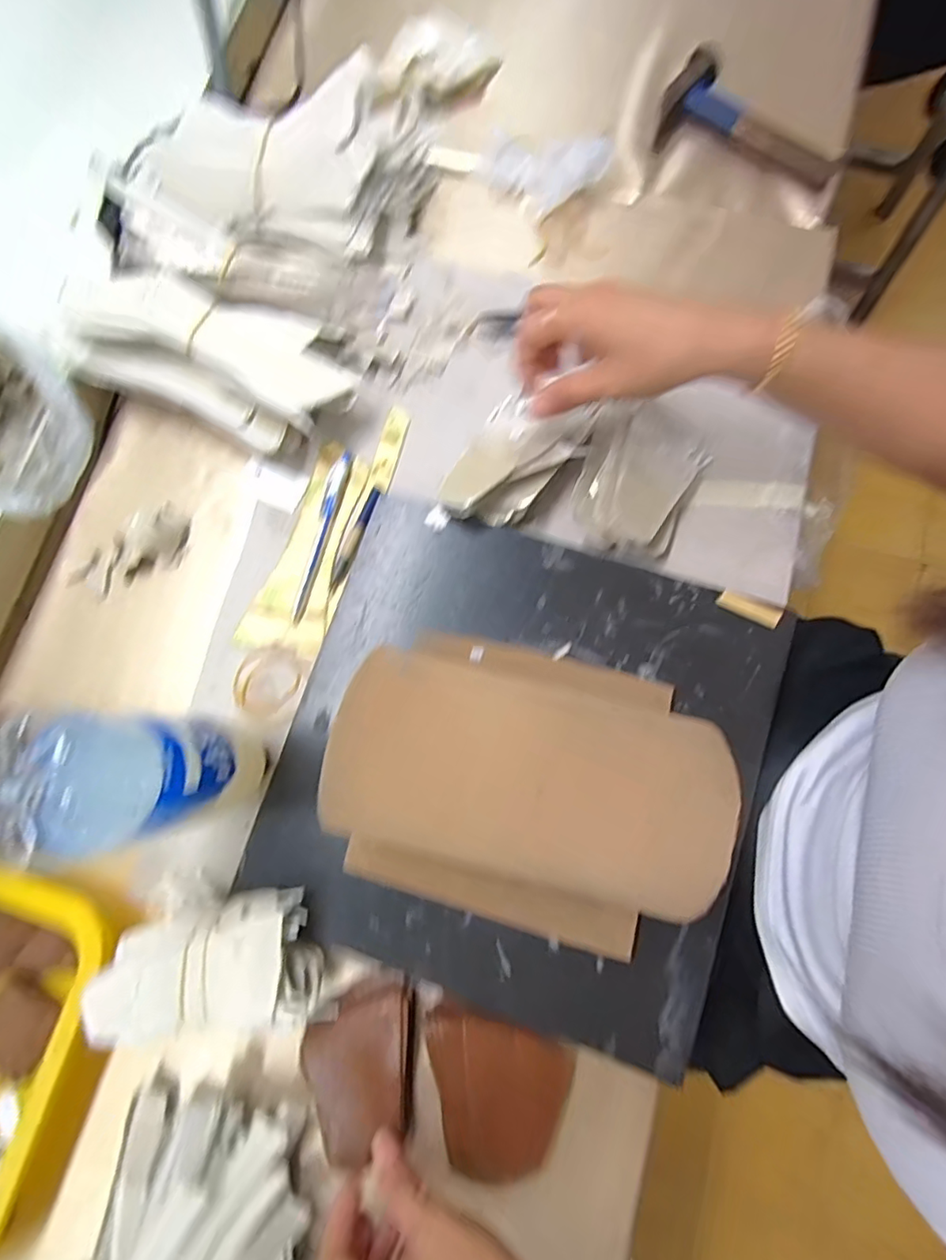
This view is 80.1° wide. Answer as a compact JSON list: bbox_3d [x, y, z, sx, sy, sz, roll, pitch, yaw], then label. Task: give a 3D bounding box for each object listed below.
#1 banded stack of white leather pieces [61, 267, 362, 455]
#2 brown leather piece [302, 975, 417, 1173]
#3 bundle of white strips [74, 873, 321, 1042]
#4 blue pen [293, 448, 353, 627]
[{"bbox_3d":[-0.194,-0.206,0.427,0.214,0.060,0.102,23,80,6],"label":"banded stack of white leather pieces"},{"bbox_3d":[-0.070,0.277,0.352,0.068,0.022,0.095,-1,79,0],"label":"brown leather piece"},{"bbox_3d":[-0.161,0.203,0.354,0.131,0.054,0.079,-6,79,1],"label":"bundle of white strips"},{"bbox_3d":[-0.117,-0.073,0.428,0.014,0.010,0.135,16,80,5],"label":"blue pen"}]

